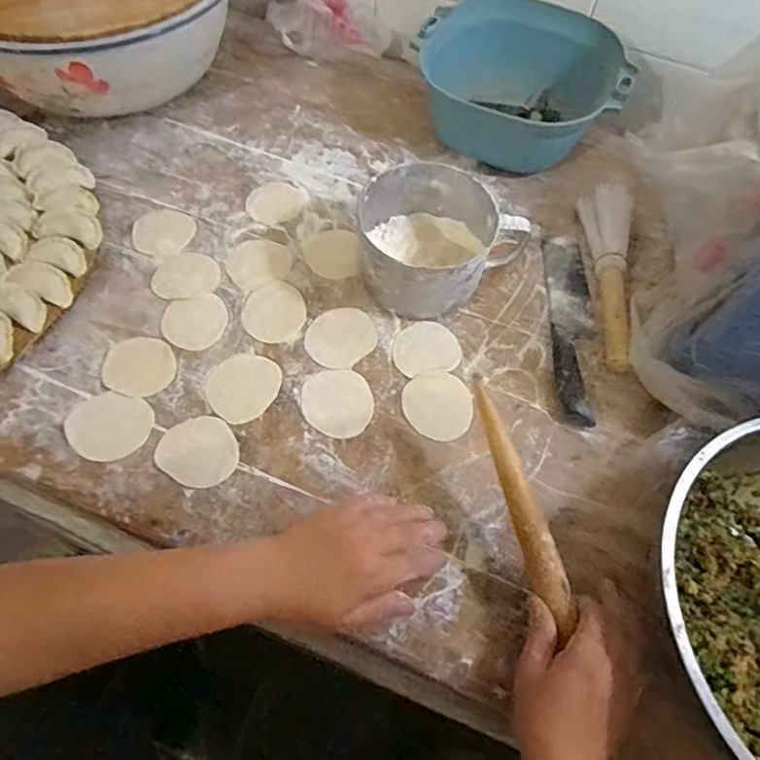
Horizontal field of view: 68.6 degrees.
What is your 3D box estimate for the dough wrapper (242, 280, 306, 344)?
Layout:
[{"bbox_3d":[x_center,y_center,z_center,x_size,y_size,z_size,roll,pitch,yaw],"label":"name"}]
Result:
[{"bbox_3d":[-0.113,-0.075,0.602,0.065,0.004,0.078,16,62,5],"label":"dough wrapper"}]

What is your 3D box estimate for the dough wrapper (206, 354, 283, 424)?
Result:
[{"bbox_3d":[-0.136,0.005,0.554,0.067,0.004,0.074,35,65,14],"label":"dough wrapper"}]

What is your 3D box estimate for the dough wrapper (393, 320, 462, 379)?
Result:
[{"bbox_3d":[0.049,-0.035,0.595,0.070,0.004,0.066,-7,63,-8],"label":"dough wrapper"}]

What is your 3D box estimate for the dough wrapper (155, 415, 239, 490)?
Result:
[{"bbox_3d":[-0.167,0.066,0.519,0.073,0.004,0.066,33,65,13],"label":"dough wrapper"}]

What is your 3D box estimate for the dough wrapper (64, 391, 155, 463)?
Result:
[{"bbox_3d":[-0.256,0.042,0.524,0.076,0.004,0.066,16,62,5],"label":"dough wrapper"}]

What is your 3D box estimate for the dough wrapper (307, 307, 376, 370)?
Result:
[{"bbox_3d":[-0.041,-0.046,0.594,0.068,0.004,0.075,42,67,17],"label":"dough wrapper"}]

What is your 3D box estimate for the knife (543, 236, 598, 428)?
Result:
[{"bbox_3d":[0.214,-0.067,0.616,0.047,0.019,0.249,6,62,-1],"label":"knife"}]

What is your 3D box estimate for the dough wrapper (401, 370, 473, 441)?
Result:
[{"bbox_3d":[0.058,0.025,0.559,0.067,0.005,0.072,-4,62,-6],"label":"dough wrapper"}]

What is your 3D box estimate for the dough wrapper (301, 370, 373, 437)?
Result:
[{"bbox_3d":[-0.041,0.022,0.555,0.067,0.004,0.074,-12,63,-10],"label":"dough wrapper"}]

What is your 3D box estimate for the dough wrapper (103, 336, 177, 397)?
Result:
[{"bbox_3d":[-0.240,-0.014,0.555,0.071,0.004,0.064,22,63,8],"label":"dough wrapper"}]

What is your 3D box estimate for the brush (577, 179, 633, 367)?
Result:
[{"bbox_3d":[0.260,-0.126,0.637,0.049,0.034,0.253,10,62,2],"label":"brush"}]

